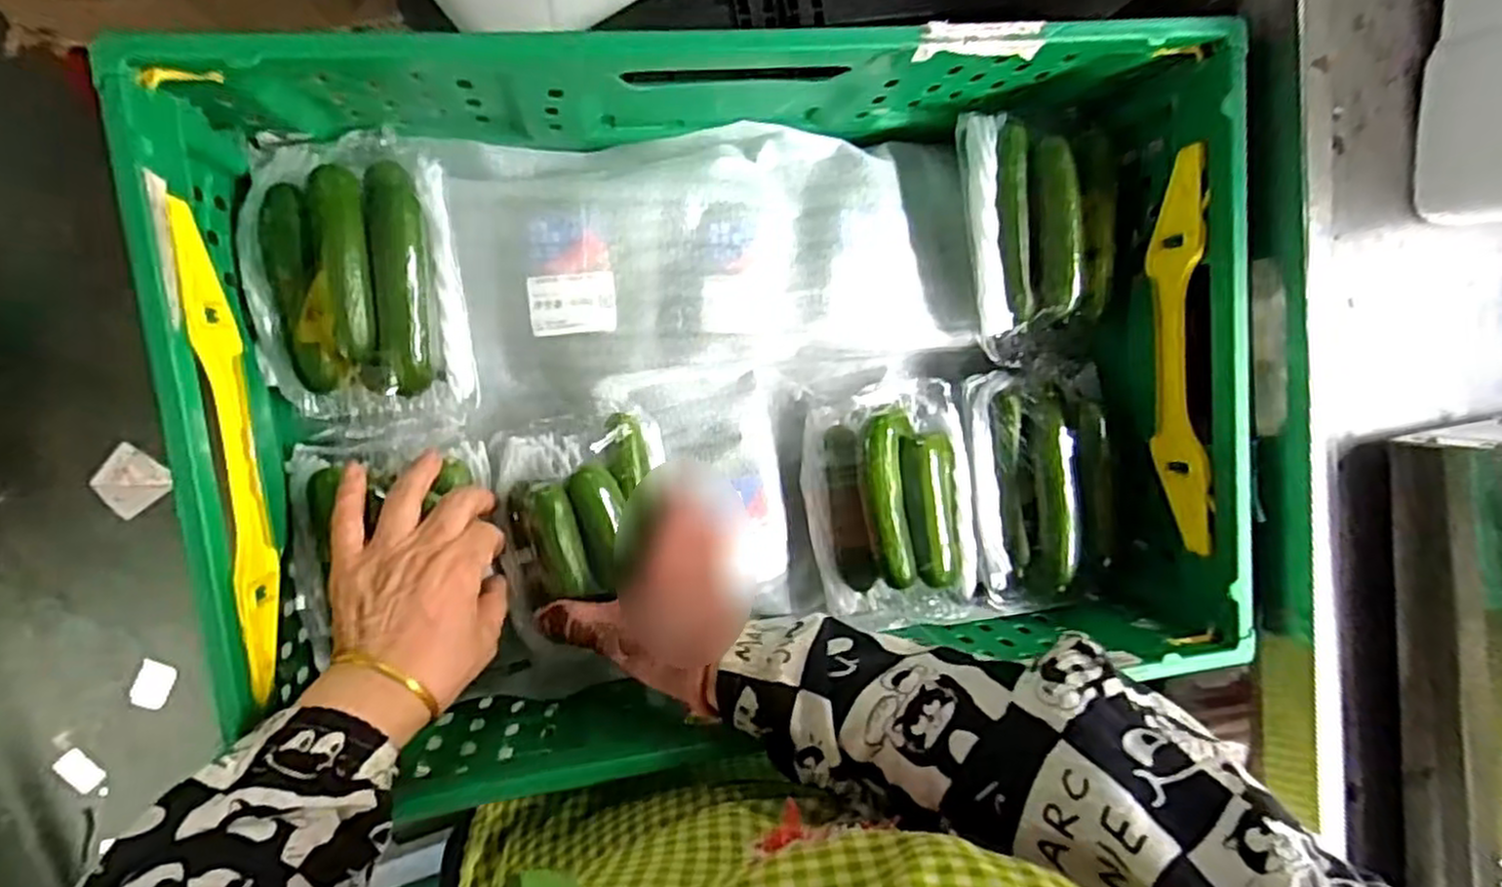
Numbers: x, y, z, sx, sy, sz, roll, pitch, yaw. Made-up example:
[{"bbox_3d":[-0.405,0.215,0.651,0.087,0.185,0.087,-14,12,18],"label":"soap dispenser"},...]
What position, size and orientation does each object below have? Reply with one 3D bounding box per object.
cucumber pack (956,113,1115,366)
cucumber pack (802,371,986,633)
[{"bbox_3d":[0.205,-0.149,0.545,0.100,0.054,0.175,-8,92,-9],"label":"cucumber pack"},{"bbox_3d":[0.110,0.043,0.551,0.133,0.059,0.176,-10,92,-9],"label":"cucumber pack"}]

